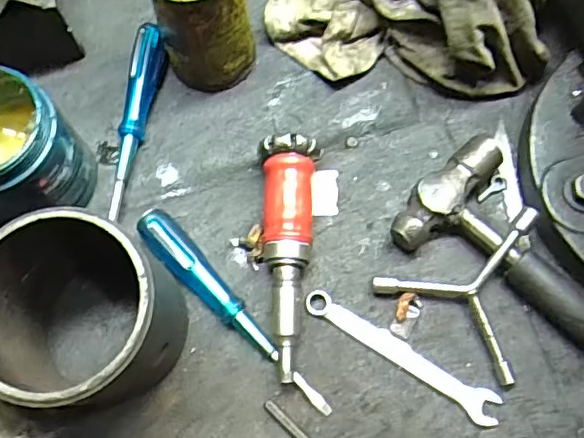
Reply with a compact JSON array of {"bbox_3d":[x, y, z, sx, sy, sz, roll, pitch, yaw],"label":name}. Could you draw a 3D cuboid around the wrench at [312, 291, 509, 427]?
[{"bbox_3d":[0.078,0.099,0.412,0.153,0.007,0.024,29,73,11],"label":"wrench"}]

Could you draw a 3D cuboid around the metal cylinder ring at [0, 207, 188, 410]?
[{"bbox_3d":[-0.140,0.062,0.373,0.121,0.125,0.103,18,72,8],"label":"metal cylinder ring"}]

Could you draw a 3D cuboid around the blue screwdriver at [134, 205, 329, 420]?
[{"bbox_3d":[-0.046,0.069,0.420,0.023,0.028,0.193,-41,74,-12],"label":"blue screwdriver"}]

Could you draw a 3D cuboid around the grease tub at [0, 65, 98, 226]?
[{"bbox_3d":[-0.204,-0.048,0.421,0.084,0.101,0.090,0,70,1],"label":"grease tub"}]

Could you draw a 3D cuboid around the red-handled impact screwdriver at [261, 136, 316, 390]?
[{"bbox_3d":[-0.007,0.027,0.425,0.041,0.041,0.178,2,70,2],"label":"red-handled impact screwdriver"}]

